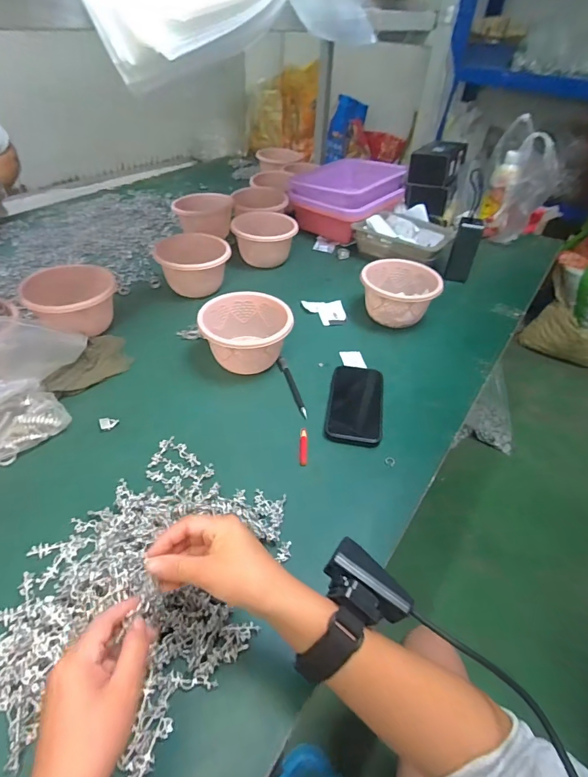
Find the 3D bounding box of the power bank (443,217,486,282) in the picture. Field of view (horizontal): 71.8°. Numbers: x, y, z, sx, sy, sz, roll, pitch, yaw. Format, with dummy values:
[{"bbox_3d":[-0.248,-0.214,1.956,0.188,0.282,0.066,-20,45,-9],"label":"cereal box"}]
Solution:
[{"bbox_3d":[0.376,-0.307,0.904,0.019,0.138,0.063,-19,40,-29],"label":"power bank"}]

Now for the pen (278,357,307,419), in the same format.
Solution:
[{"bbox_3d":[-0.001,-0.005,0.662,0.014,0.009,0.148,-10,46,-15],"label":"pen"}]

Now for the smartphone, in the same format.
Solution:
[{"bbox_3d":[0.096,0.021,0.633,0.082,0.013,0.164,9,44,4],"label":"smartphone"}]

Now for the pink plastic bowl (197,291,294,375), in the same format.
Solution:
[{"bbox_3d":[-0.080,-0.089,0.680,0.141,0.081,0.130,2,44,-4],"label":"pink plastic bowl"}]

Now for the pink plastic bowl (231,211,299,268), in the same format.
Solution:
[{"bbox_3d":[-0.074,-0.357,0.953,0.145,0.083,0.142,-5,45,-11],"label":"pink plastic bowl"}]

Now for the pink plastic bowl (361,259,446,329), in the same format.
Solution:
[{"bbox_3d":[0.208,-0.187,0.805,0.138,0.095,0.143,3,44,-3],"label":"pink plastic bowl"}]

